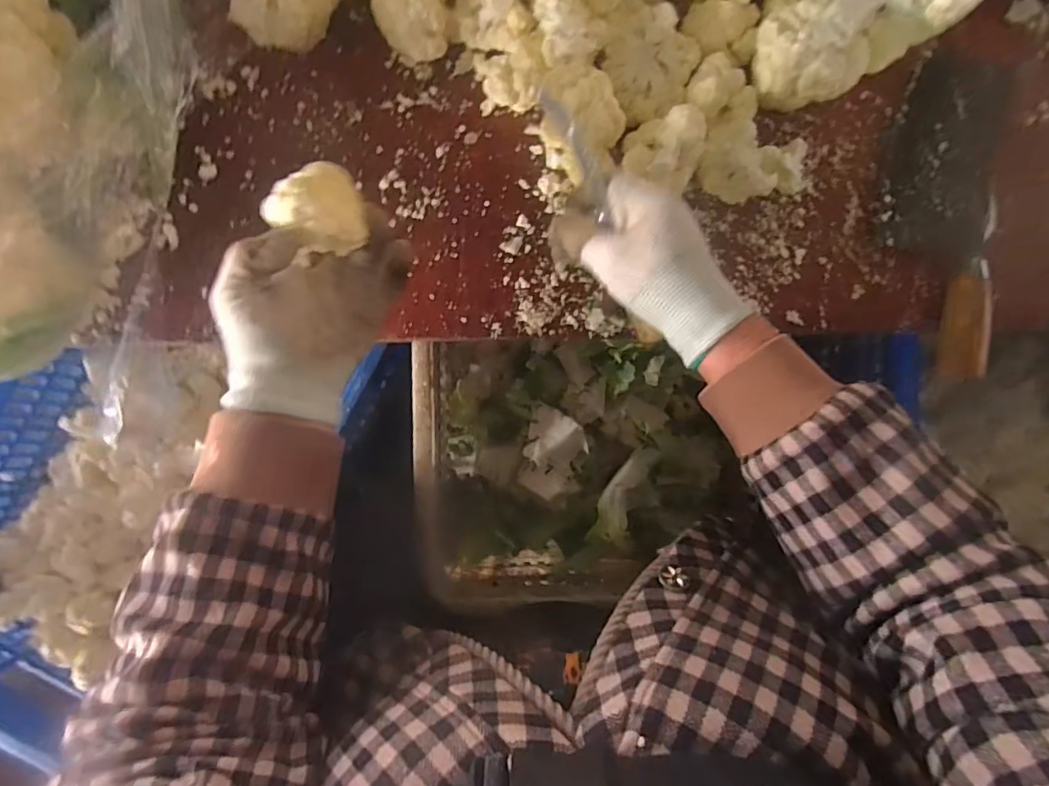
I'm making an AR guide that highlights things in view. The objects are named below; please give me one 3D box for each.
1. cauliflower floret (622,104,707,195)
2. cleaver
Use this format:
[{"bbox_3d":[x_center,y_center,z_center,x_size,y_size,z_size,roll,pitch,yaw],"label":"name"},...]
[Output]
[{"bbox_3d":[0.106,-0.187,0.401,0.056,0.043,0.049,20,87,2],"label":"cauliflower floret"},{"bbox_3d":[0.344,-0.146,0.432,0.093,0.030,0.259,7,87,1],"label":"cleaver"}]

